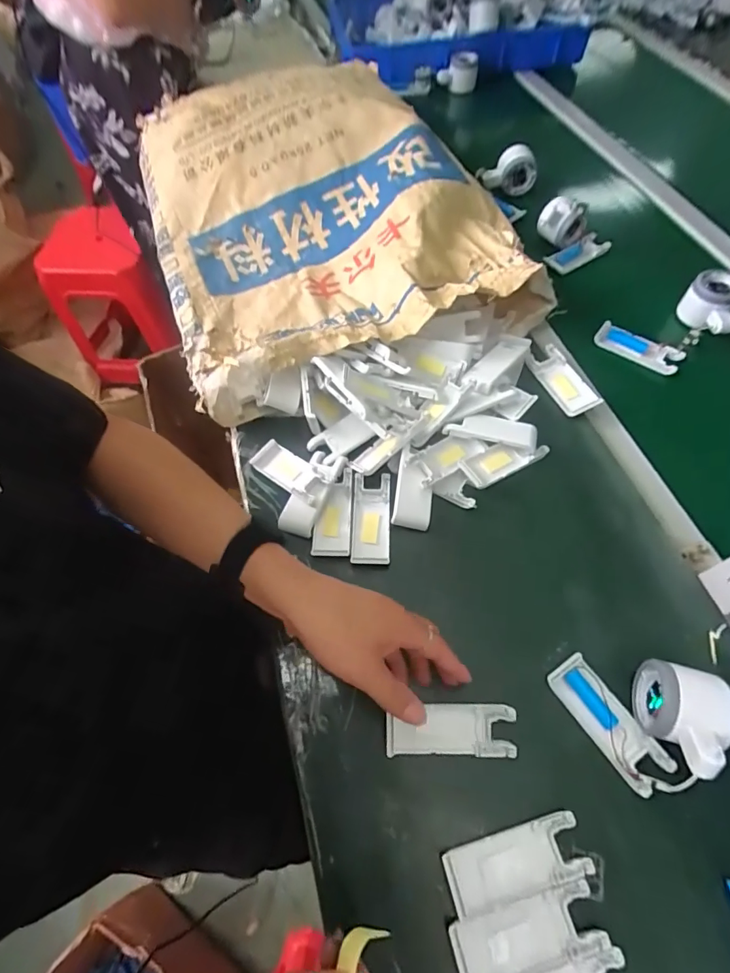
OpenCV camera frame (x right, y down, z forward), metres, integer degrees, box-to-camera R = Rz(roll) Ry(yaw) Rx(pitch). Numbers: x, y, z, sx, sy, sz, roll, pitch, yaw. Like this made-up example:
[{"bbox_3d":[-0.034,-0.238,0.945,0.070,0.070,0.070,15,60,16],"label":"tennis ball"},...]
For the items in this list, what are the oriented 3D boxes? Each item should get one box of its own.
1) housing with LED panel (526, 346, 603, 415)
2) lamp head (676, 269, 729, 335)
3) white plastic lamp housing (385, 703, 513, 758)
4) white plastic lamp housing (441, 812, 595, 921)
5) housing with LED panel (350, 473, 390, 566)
[{"bbox_3d":[0.235,-0.128,0.553,0.040,0.018,0.102,-27,57,7],"label":"housing with LED panel"},{"bbox_3d":[0.448,-0.234,0.593,0.070,0.054,0.062,35,68,20],"label":"lamp head"},{"bbox_3d":[0.070,0.203,0.381,0.104,0.017,0.040,-6,59,2],"label":"white plastic lamp housing"},{"bbox_3d":[0.111,0.277,0.338,0.102,0.005,0.040,-15,61,-5],"label":"white plastic lamp housing"},{"bbox_3d":[0.006,0.035,0.490,0.039,0.017,0.103,0,61,3],"label":"housing with LED panel"}]

